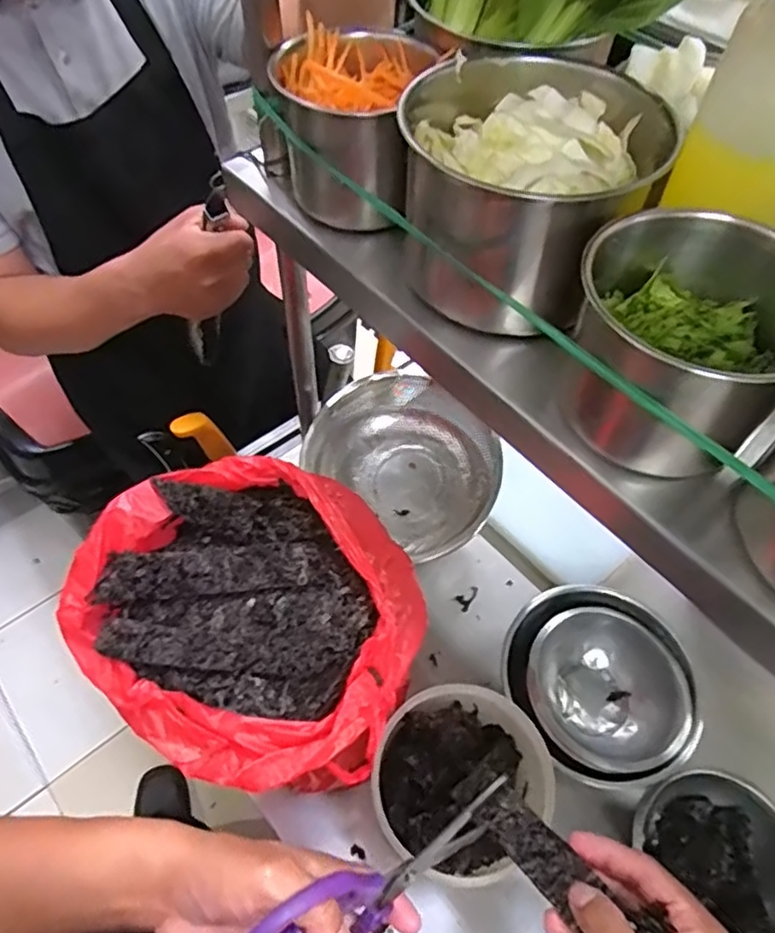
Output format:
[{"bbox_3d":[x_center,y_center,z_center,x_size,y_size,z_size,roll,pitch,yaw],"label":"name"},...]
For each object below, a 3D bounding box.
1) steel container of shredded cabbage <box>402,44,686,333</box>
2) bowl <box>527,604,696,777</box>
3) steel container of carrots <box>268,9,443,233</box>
[{"bbox_3d":[0.084,-0.174,0.404,0.138,0.114,0.123,29,60,16],"label":"steel container of shredded cabbage"},{"bbox_3d":[0.218,0.230,0.642,0.151,0.070,0.150,1,56,-2],"label":"bowl"},{"bbox_3d":[-0.026,-0.240,0.451,0.097,0.092,0.103,11,56,5],"label":"steel container of carrots"}]

